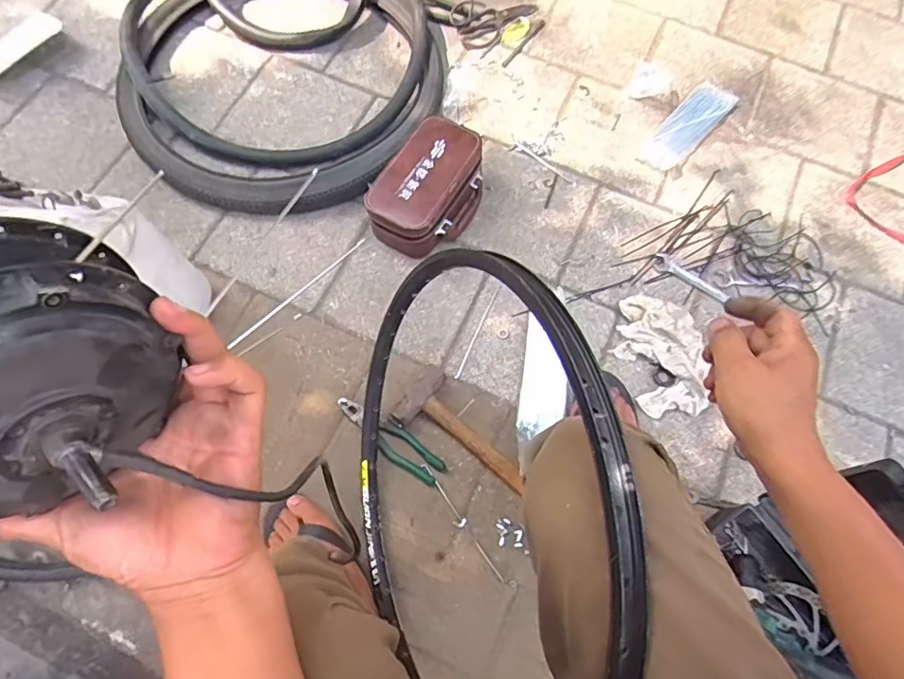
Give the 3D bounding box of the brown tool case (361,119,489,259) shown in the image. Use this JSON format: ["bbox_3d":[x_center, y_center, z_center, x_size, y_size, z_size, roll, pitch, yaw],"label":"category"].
[{"bbox_3d":[-0.042,-0.274,1.000,0.161,0.116,0.241,34,74,8],"label":"brown tool case"}]

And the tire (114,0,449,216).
[{"bbox_3d":[-0.358,-0.577,1.105,0.666,0.072,0.659,1,73,-2],"label":"tire"}]

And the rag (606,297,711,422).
[{"bbox_3d":[0.368,0.025,0.971,0.137,0.043,0.213,-1,73,-2],"label":"rag"}]

